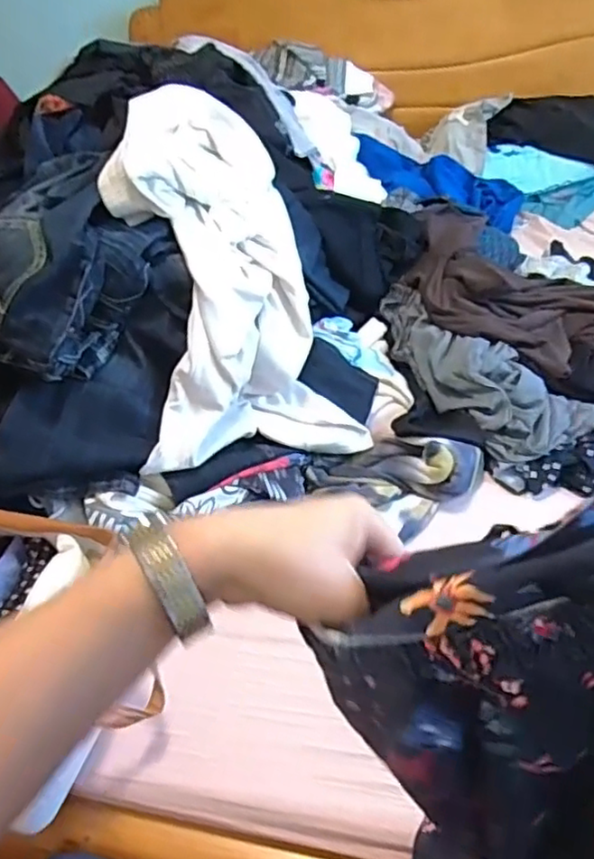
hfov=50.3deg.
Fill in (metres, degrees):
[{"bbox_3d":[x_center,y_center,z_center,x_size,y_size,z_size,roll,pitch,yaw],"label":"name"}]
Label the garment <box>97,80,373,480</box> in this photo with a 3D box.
[{"bbox_3d":[-0.103,-0.223,0.901,0.308,0.585,0.181,-14,2,-8],"label":"garment"}]

